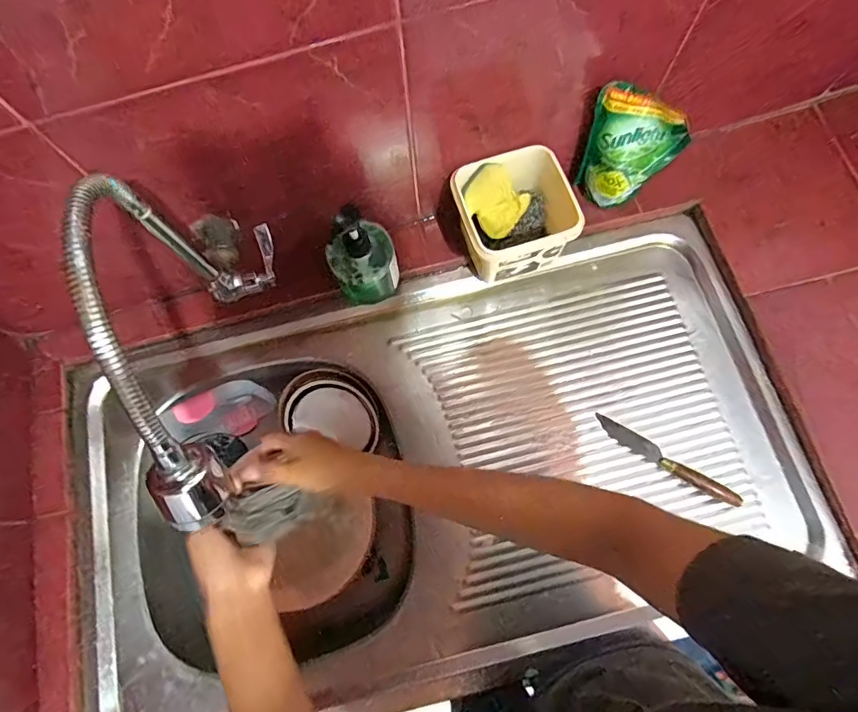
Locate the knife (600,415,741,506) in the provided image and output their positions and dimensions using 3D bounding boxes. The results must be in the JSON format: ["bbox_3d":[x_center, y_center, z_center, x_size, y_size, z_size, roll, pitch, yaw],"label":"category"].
[{"bbox_3d":[0.285,0.124,0.586,0.176,0.024,0.021,31,77,9],"label":"knife"}]

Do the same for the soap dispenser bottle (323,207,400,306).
[{"bbox_3d":[-0.084,-0.131,0.609,0.079,0.144,0.092,-18,75,-4],"label":"soap dispenser bottle"}]

